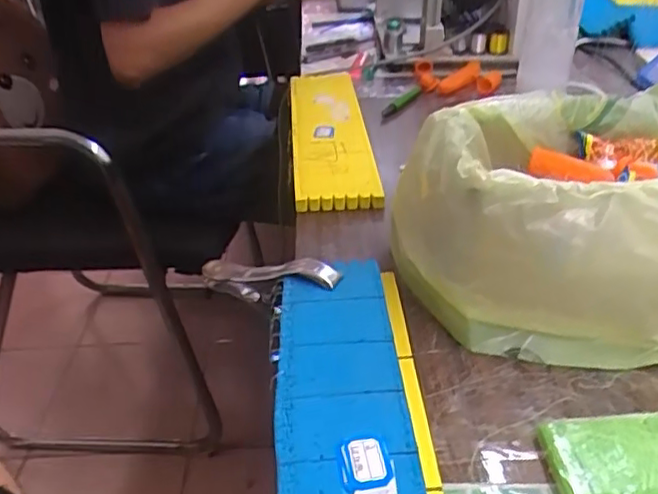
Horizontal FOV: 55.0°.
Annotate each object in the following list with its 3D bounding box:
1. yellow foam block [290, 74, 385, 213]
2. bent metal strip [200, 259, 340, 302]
[{"bbox_3d":[-0.003,-0.141,0.731,0.082,0.023,0.366,-4,33,-2],"label":"yellow foam block"},{"bbox_3d":[-0.044,0.027,0.473,0.115,0.036,0.016,-4,28,31],"label":"bent metal strip"}]

